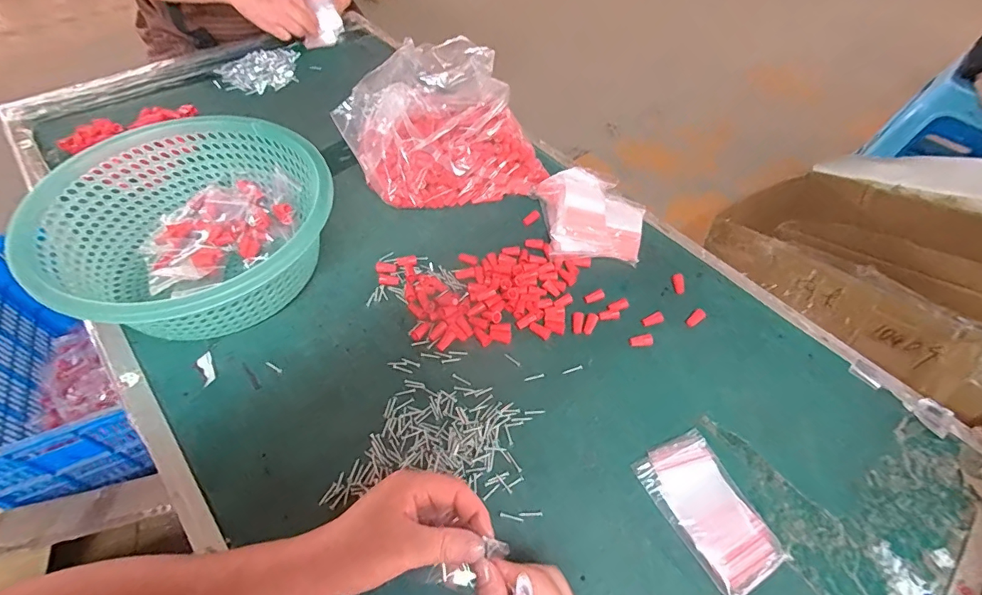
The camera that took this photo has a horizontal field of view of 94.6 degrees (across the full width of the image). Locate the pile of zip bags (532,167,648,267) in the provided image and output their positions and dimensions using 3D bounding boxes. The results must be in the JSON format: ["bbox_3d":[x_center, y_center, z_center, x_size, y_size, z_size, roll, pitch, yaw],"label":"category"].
[{"bbox_3d":[0.131,-0.118,0.584,0.138,0.039,0.165,1,52,-3],"label":"pile of zip bags"}]

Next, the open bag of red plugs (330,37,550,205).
[{"bbox_3d":[-0.076,-0.238,0.618,0.241,0.114,0.240,-18,56,-17],"label":"open bag of red plugs"}]

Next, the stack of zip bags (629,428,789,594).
[{"bbox_3d":[0.181,0.178,0.381,0.071,0.016,0.116,-18,56,-17],"label":"stack of zip bags"}]

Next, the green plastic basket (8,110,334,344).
[{"bbox_3d":[-0.300,-0.068,0.480,0.251,0.109,0.266,-32,61,-25],"label":"green plastic basket"}]

